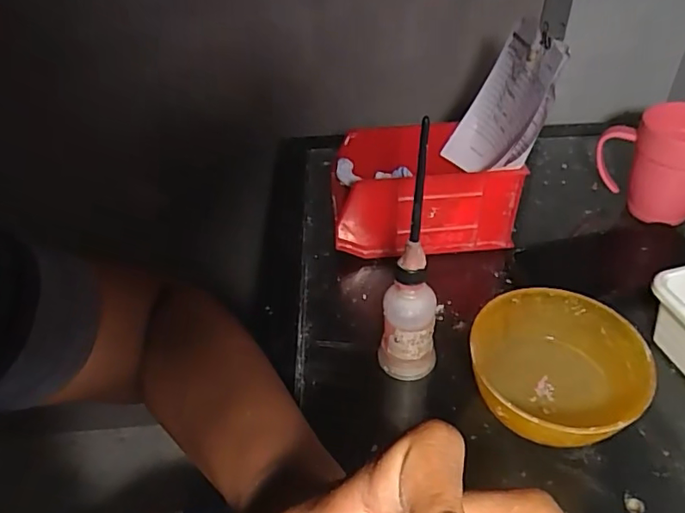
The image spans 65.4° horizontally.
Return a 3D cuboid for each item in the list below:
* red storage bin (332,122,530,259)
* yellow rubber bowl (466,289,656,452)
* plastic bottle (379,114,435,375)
[{"bbox_3d":[0.075,-0.064,0.522,0.169,0.091,0.096,-4,42,0],"label":"red storage bin"},{"bbox_3d":[0.140,0.087,0.361,0.105,0.066,0.113,-2,42,2],"label":"yellow rubber bowl"},{"bbox_3d":[0.046,0.013,0.362,0.043,0.180,0.045,5,42,9],"label":"plastic bottle"}]

